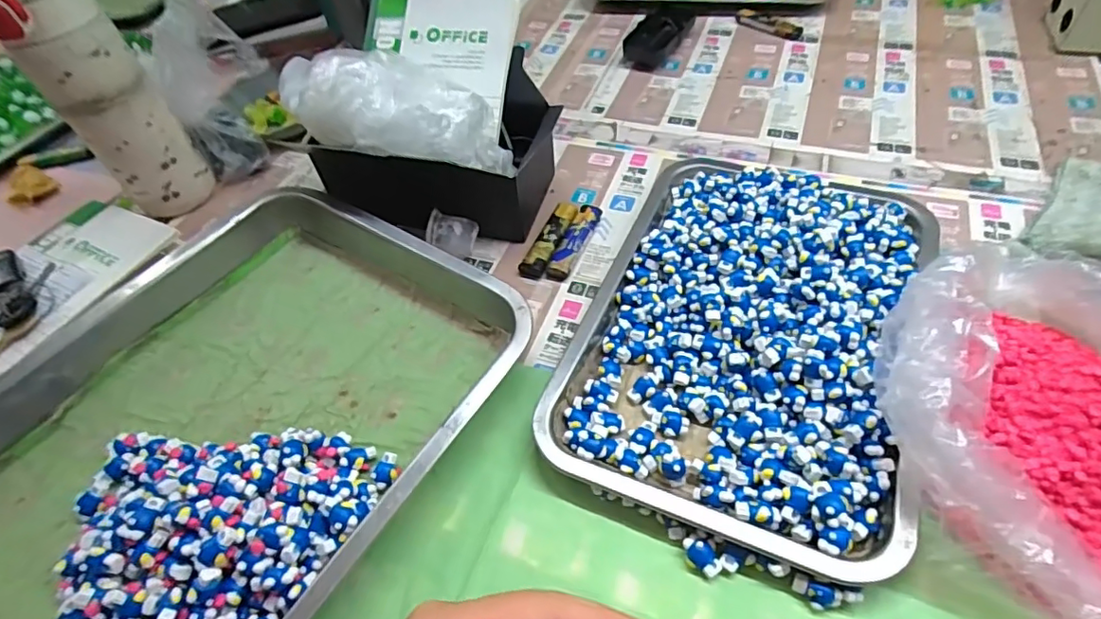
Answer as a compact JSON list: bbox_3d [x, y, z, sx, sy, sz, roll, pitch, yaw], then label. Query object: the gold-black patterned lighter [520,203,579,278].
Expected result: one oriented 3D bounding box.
[{"bbox_3d":[0.000,-0.059,0.476,0.021,0.011,0.083,17,54,19],"label":"gold-black patterned lighter"}]

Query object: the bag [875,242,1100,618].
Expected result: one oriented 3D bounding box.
[{"bbox_3d":[0.267,0.061,0.290,0.174,0.086,0.236,-5,50,2],"label":"bag"}]

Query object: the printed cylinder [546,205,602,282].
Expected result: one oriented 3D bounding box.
[{"bbox_3d":[0.021,-0.057,0.471,0.018,0.012,0.081,15,53,18],"label":"printed cylinder"}]

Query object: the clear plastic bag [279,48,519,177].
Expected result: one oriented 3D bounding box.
[{"bbox_3d":[-0.111,-0.151,0.444,0.178,0.062,0.074,15,51,-5],"label":"clear plastic bag"}]

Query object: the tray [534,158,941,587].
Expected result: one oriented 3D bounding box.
[{"bbox_3d":[0.135,0.000,0.387,0.204,0.041,0.298,17,54,19],"label":"tray"}]

